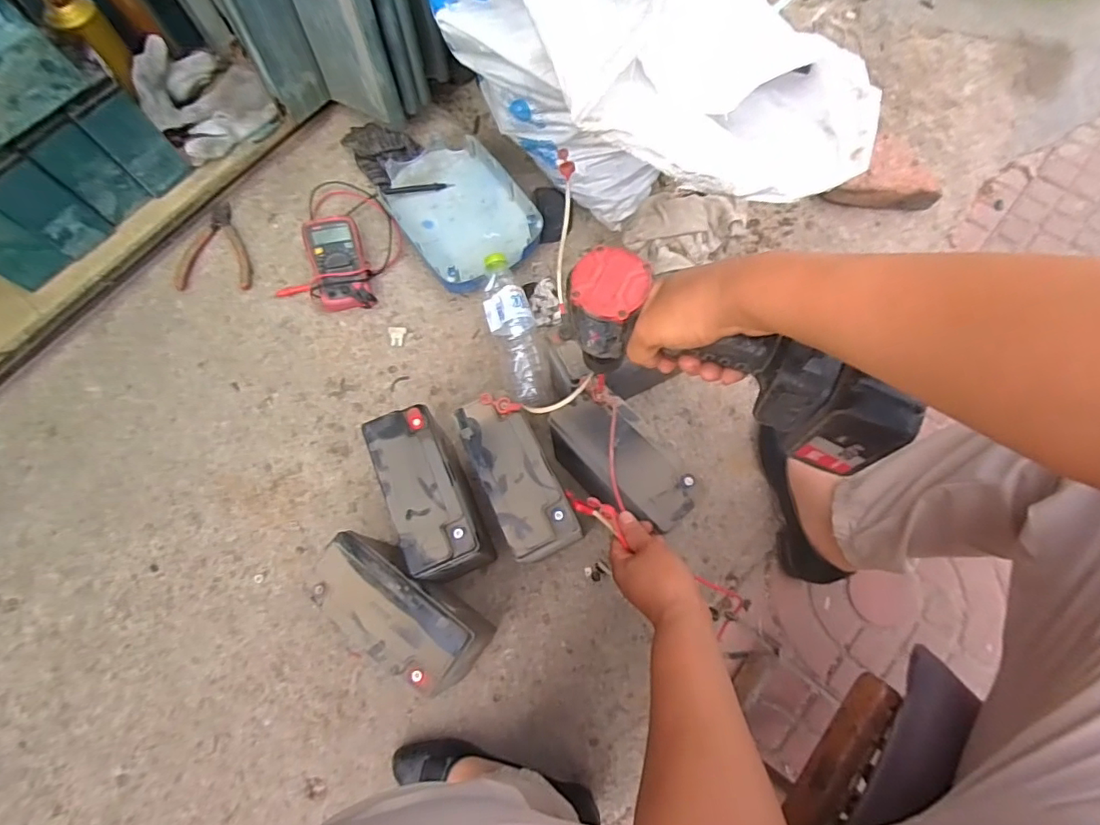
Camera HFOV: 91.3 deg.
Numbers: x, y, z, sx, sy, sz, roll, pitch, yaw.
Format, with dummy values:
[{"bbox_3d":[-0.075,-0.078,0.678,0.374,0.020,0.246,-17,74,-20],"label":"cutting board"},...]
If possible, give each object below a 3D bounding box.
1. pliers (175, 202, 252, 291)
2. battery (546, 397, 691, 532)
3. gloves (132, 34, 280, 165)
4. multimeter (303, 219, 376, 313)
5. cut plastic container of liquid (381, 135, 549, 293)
[{"bbox_3d":[-0.508,-0.256,0.818,0.105,0.012,0.143,-3,73,0],"label":"pliers"},{"bbox_3d":[0.079,0.069,0.643,0.079,0.176,0.167,-38,76,-10],"label":"battery"},{"bbox_3d":[-0.563,-0.516,0.868,0.173,0.080,0.170,0,73,0],"label":"gloves"},{"bbox_3d":[-0.314,-0.218,0.795,0.083,0.044,0.140,-19,74,-5],"label":"multimeter"},{"bbox_3d":[-0.139,-0.308,0.828,0.181,0.053,0.249,-34,76,-9],"label":"cut plastic container of liquid"}]

